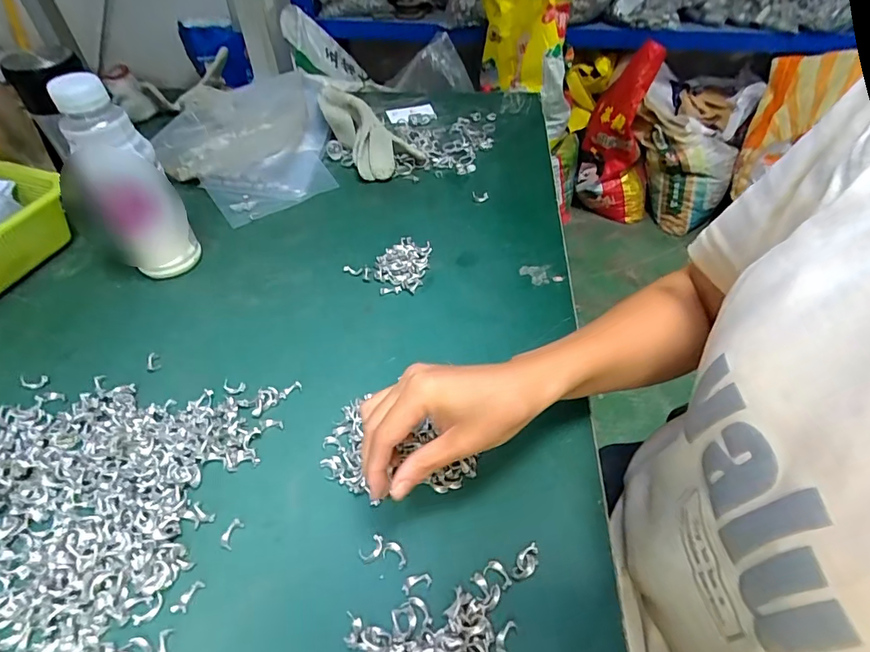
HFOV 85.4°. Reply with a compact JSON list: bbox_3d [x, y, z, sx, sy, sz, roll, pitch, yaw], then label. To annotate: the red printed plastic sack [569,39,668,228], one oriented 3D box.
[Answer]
[{"bbox_3d":[0.656,-0.643,1.634,0.266,0.592,0.161,15,49,14],"label":"red printed plastic sack"}]

